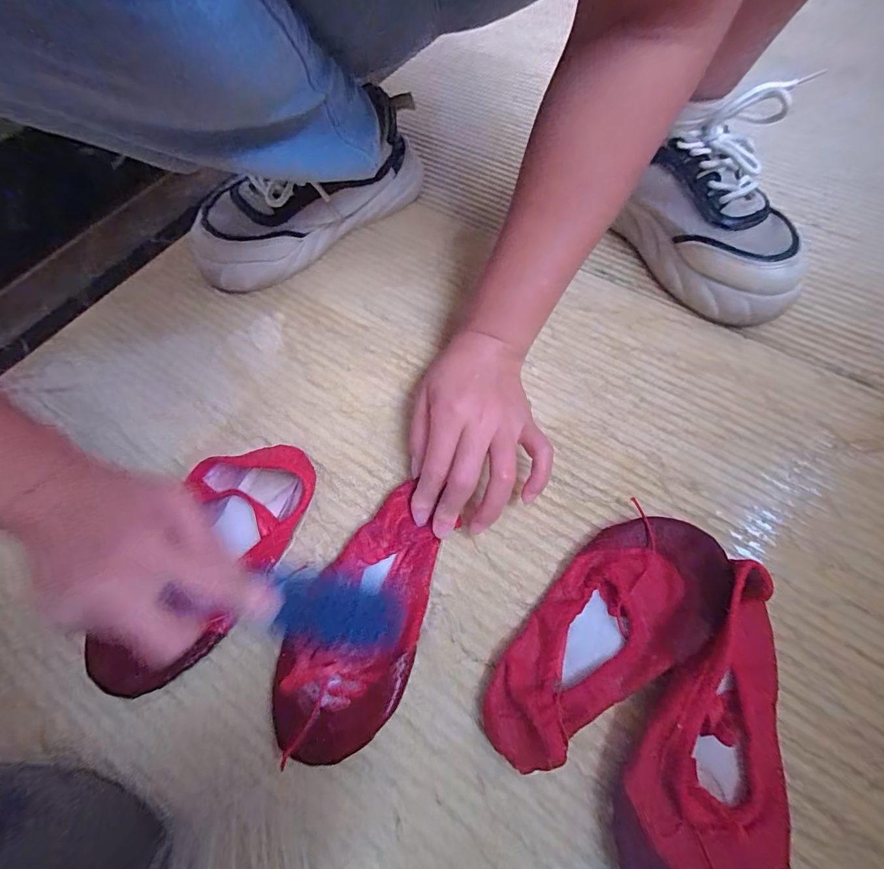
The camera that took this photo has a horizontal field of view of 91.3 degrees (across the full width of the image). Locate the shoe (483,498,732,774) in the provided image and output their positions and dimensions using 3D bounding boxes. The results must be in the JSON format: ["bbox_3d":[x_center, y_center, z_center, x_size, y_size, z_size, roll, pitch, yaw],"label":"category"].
[{"bbox_3d":[0.095,0.115,0.256,0.168,0.031,0.073,-37,67,-15],"label":"shoe"}]

